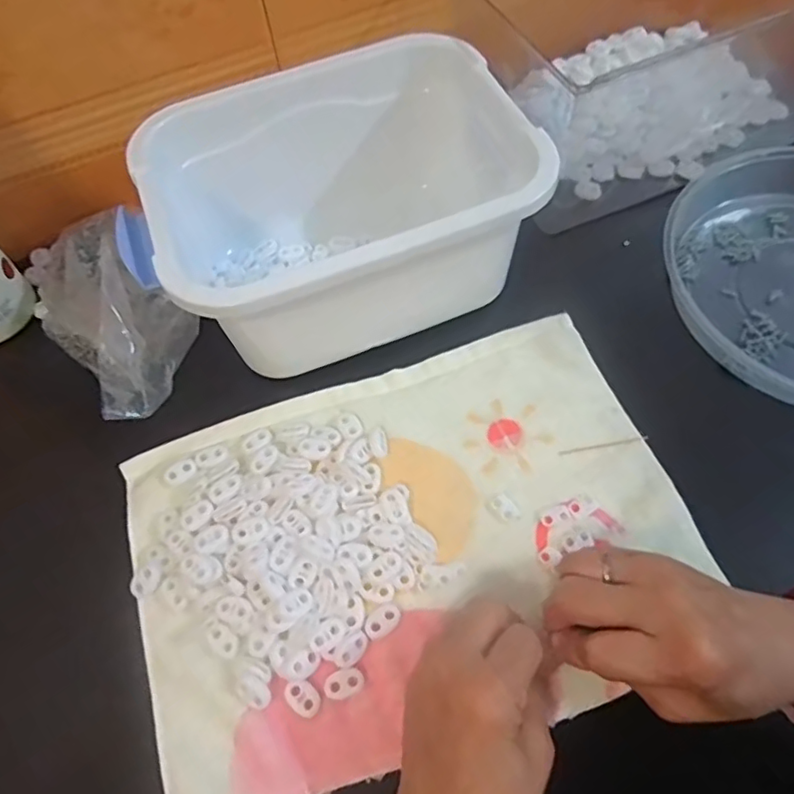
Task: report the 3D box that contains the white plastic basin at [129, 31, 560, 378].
[{"bbox_3d":[-0.039,-0.132,0.421,0.243,0.110,0.170,-23,62,-8],"label":"white plastic basin"}]

